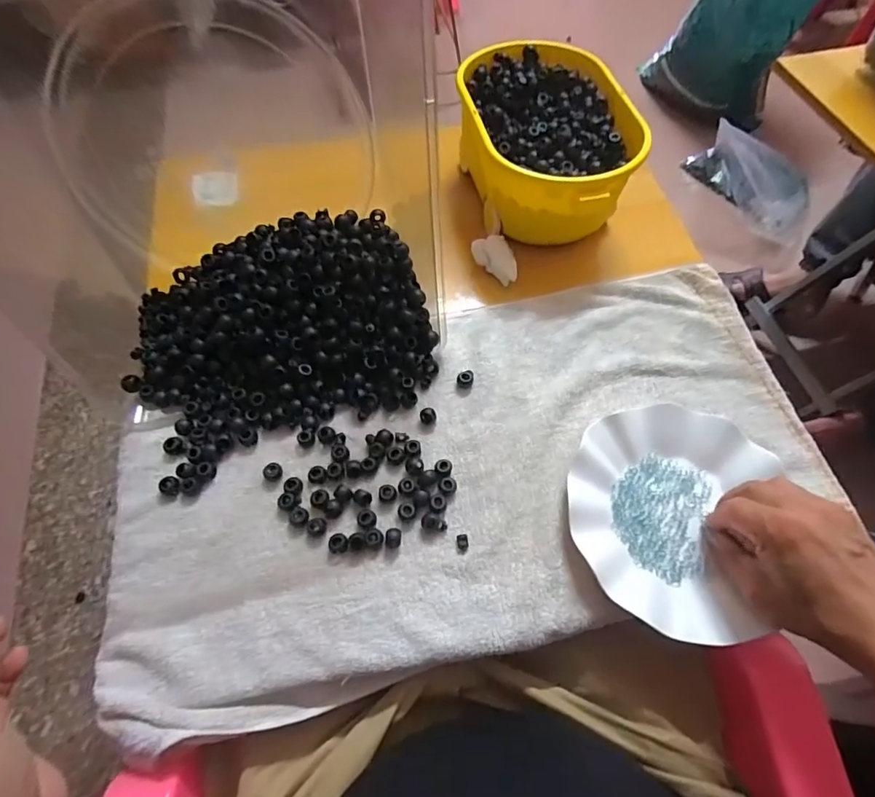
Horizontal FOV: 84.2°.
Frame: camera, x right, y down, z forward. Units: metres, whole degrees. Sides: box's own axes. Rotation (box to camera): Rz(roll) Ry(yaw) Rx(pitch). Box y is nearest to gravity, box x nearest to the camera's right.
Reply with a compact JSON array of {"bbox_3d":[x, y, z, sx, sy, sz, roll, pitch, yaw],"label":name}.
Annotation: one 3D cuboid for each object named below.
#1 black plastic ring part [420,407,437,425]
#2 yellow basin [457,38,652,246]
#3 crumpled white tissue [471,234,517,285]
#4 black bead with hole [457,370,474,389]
[{"bbox_3d":[-0.008,0.015,0.435,0.014,0.009,0.014,1,67,-1],"label":"black plastic ring part"},{"bbox_3d":[0.114,-0.279,0.524,0.162,0.083,0.242,-11,65,-7],"label":"yellow basin"},{"bbox_3d":[0.062,-0.147,0.514,0.037,0.018,0.056,-19,66,-11],"label":"crumpled white tissue"},{"bbox_3d":[0.026,-0.018,0.452,0.016,0.008,0.015,-1,67,-2],"label":"black bead with hole"}]

